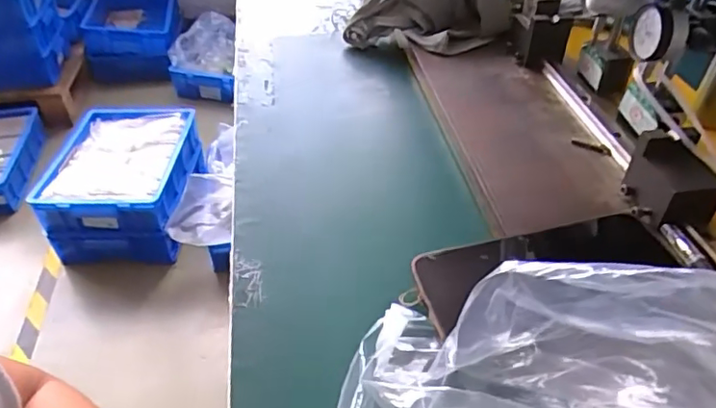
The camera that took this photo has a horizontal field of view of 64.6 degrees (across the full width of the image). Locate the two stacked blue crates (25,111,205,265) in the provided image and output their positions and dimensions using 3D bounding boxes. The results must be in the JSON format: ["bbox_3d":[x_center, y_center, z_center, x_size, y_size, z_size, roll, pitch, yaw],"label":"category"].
[{"bbox_3d":[-0.621,-0.054,1.527,0.342,0.212,0.424,-3,41,-1],"label":"two stacked blue crates"}]

